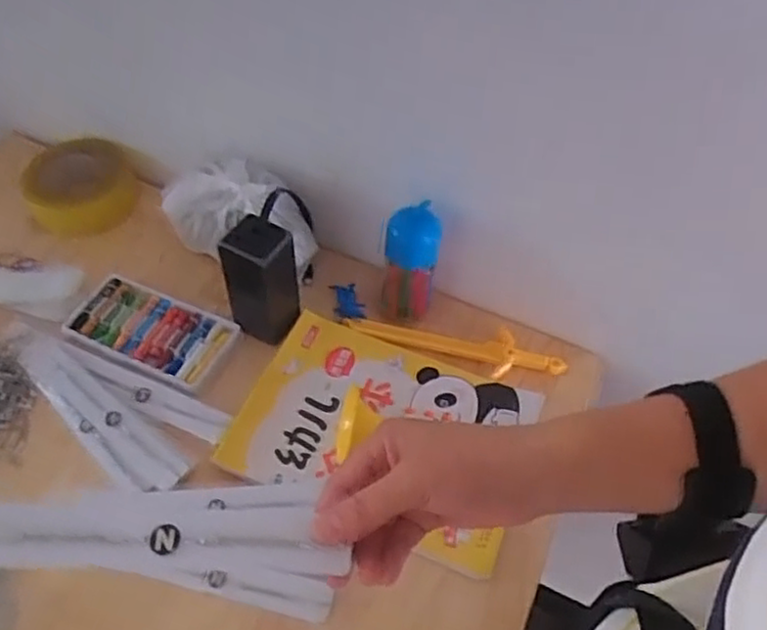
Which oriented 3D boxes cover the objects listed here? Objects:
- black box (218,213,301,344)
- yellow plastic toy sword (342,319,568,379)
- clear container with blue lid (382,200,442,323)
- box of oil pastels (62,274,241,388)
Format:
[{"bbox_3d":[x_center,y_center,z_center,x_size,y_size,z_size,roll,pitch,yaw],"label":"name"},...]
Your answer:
[{"bbox_3d":[-0.113,-0.033,0.659,0.060,0.117,0.048,25,56,17],"label":"black box"},{"bbox_3d":[0.072,0.028,0.699,0.219,0.010,0.044,9,53,6],"label":"yellow plastic toy sword"},{"bbox_3d":[0.026,-0.046,0.671,0.050,0.128,0.042,8,52,5],"label":"clear container with blue lid"},{"bbox_3d":[-0.232,0.013,0.692,0.157,0.011,0.079,20,54,13],"label":"box of oil pastels"}]

